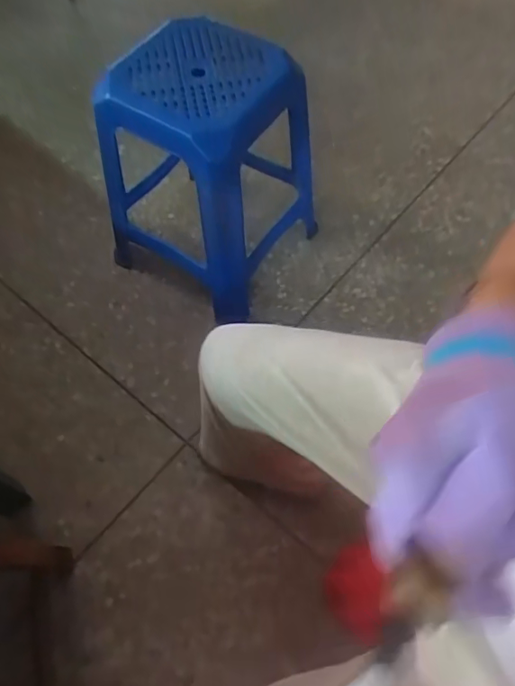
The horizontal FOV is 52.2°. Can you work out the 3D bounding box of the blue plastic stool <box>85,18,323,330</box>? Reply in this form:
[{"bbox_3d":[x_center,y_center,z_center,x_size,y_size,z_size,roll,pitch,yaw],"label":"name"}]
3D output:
[{"bbox_3d":[-0.097,-0.371,1.075,0.378,0.455,0.396,23,64,12],"label":"blue plastic stool"}]

